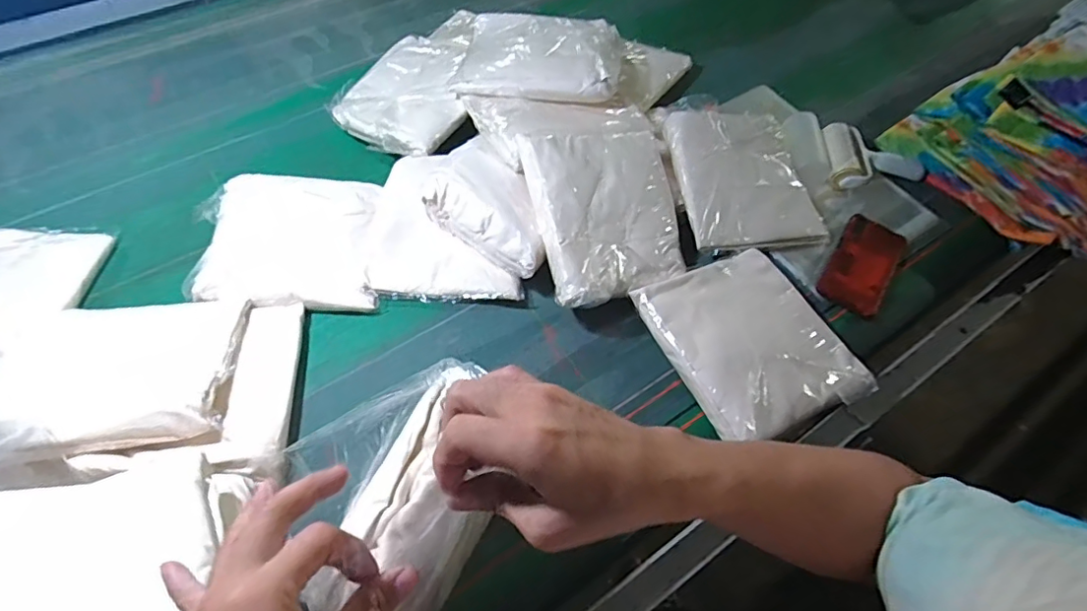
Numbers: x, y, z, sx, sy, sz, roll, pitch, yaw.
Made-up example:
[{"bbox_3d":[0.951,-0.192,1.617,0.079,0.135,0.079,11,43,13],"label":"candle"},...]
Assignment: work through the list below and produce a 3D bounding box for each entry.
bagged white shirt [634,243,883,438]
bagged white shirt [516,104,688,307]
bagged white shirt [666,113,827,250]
[{"bbox_3d":[0.245,0.038,0.648,0.192,0.026,0.215,-20,62,-15],"label":"bagged white shirt"},{"bbox_3d":[0.083,-0.142,0.716,0.202,0.047,0.282,-8,75,-25],"label":"bagged white shirt"},{"bbox_3d":[0.280,-0.179,0.769,0.185,0.023,0.212,-5,72,-16],"label":"bagged white shirt"}]

